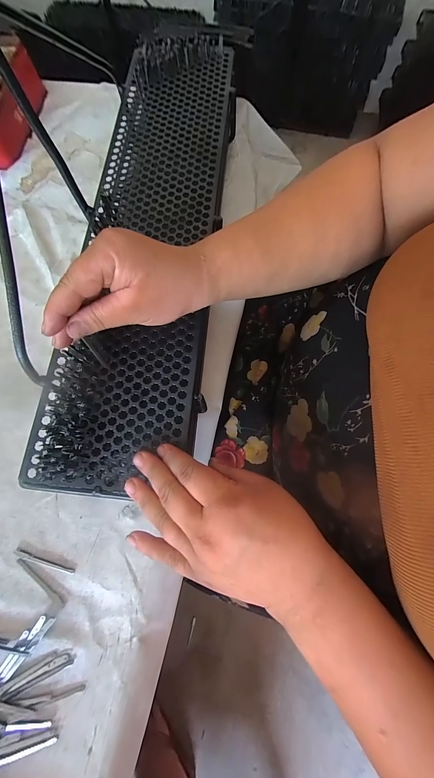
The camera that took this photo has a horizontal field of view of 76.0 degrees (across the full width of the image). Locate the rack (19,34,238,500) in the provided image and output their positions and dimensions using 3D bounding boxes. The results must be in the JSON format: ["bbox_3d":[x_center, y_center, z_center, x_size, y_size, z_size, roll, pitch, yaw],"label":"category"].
[{"bbox_3d":[-0.069,-0.186,0.314,0.150,0.016,0.573,7,76,2],"label":"rack"}]

